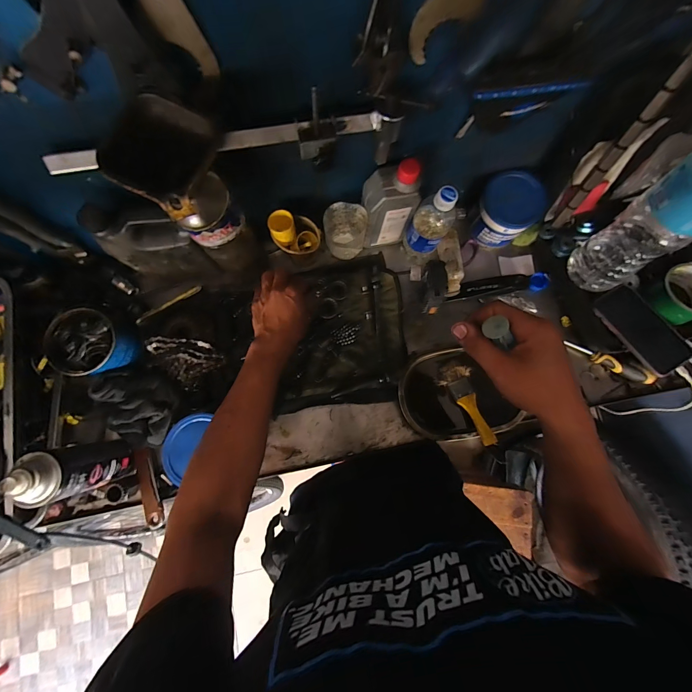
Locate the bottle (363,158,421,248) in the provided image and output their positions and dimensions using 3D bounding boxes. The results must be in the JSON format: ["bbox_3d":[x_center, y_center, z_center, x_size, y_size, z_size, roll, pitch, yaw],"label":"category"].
[{"bbox_3d":[0.069,-0.228,0.534,0.080,0.168,0.057,-11,80,-3],"label":"bottle"}]

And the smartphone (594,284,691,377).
[{"bbox_3d":[0.482,-0.027,0.528,0.080,0.010,0.147,-28,76,-2],"label":"smartphone"}]

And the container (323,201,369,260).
[{"bbox_3d":[-0.002,-0.198,0.568,0.071,0.083,0.059,4,79,-1],"label":"container"}]

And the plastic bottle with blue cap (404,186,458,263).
[{"bbox_3d":[0.141,-0.203,0.547,0.066,0.165,0.059,28,80,4],"label":"plastic bottle with blue cap"}]

